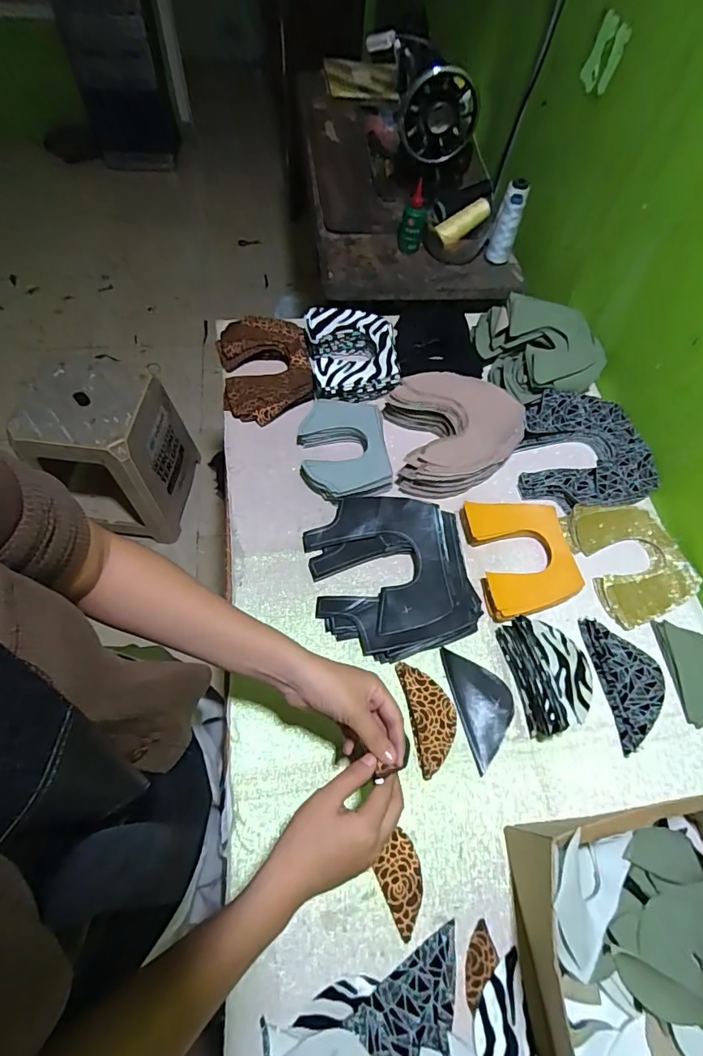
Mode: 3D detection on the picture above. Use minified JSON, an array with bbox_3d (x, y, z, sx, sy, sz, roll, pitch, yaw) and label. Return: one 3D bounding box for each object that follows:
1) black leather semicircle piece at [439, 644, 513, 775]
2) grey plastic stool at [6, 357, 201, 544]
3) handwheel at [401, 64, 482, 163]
[{"bbox_3d":[0.151,0.199,0.542,0.061,0.014,0.126,-12,62,-8],"label":"black leather semicircle piece"},{"bbox_3d":[-0.630,-0.211,1.281,0.297,0.370,0.299,5,63,-2],"label":"grey plastic stool"},{"bbox_3d":[0.155,-0.722,0.840,0.133,0.129,0.050,3,63,-3],"label":"handwheel"}]

